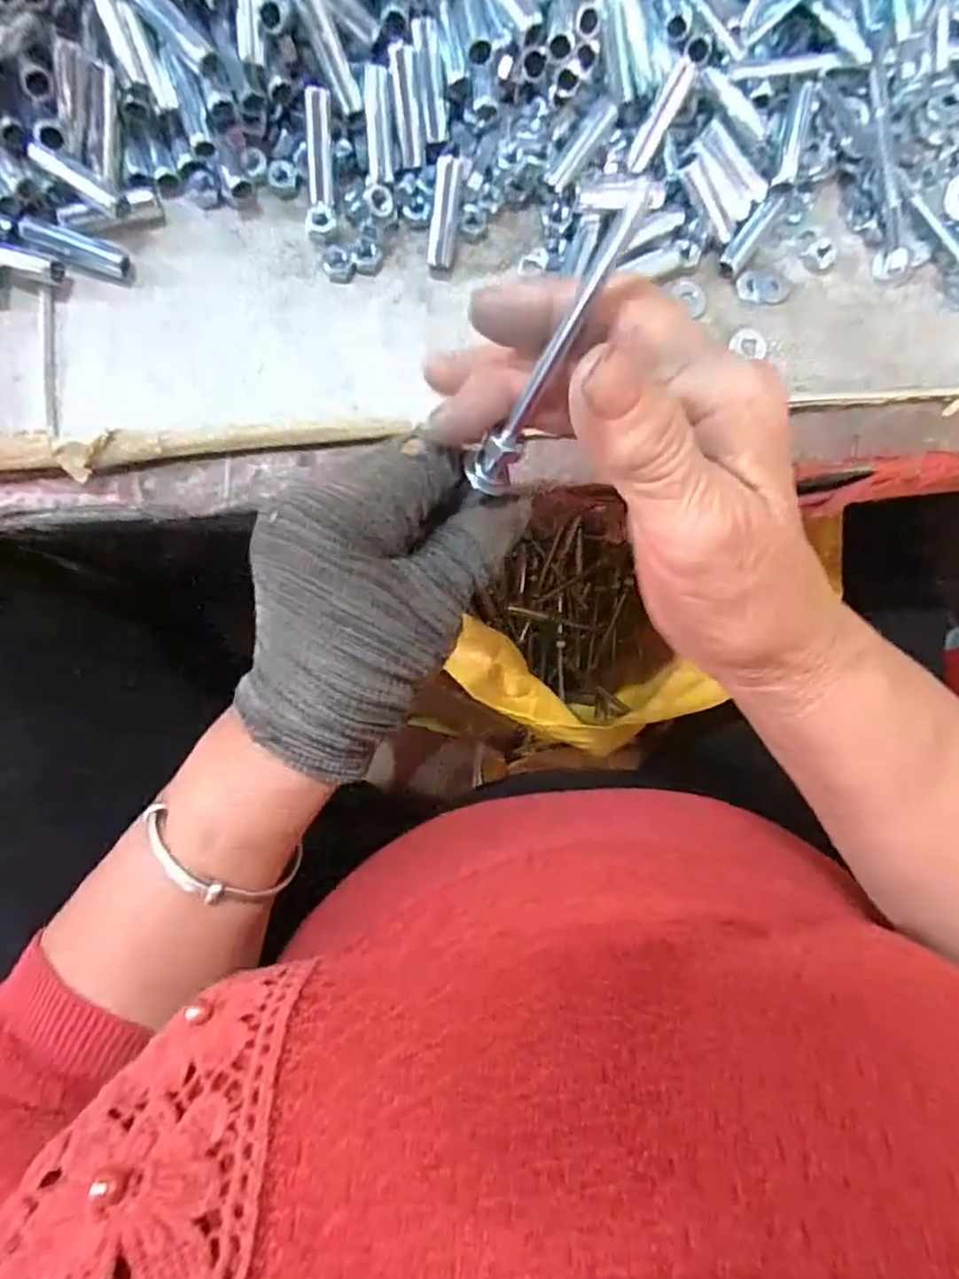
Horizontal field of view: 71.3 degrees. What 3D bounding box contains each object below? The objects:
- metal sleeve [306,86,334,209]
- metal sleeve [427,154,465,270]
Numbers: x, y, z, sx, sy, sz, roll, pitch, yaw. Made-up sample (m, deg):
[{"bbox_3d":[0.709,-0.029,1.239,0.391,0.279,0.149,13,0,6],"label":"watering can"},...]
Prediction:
[{"bbox_3d":[-0.070,-0.217,0.295,0.011,0.009,0.043,2,118,-5],"label":"metal sleeve"},{"bbox_3d":[-0.015,-0.194,0.305,0.012,0.011,0.044,9,113,-4],"label":"metal sleeve"}]

